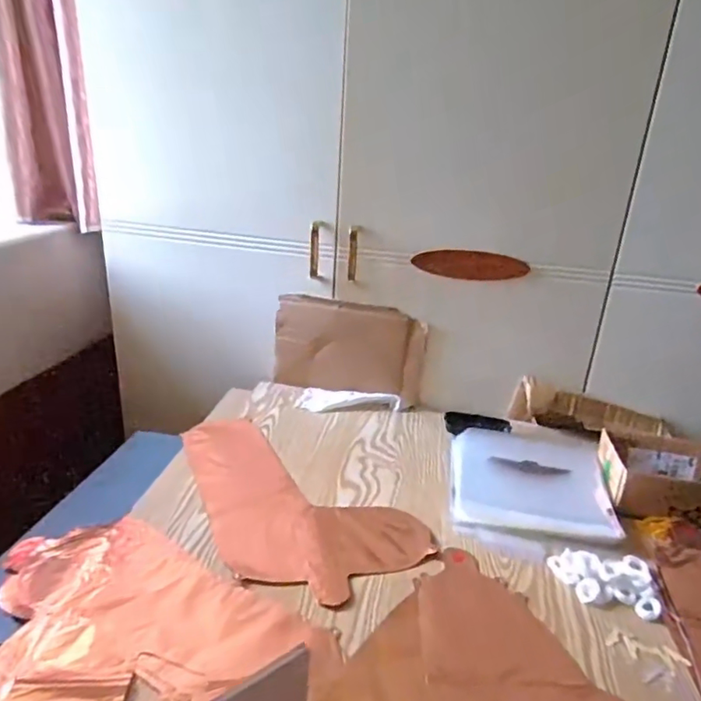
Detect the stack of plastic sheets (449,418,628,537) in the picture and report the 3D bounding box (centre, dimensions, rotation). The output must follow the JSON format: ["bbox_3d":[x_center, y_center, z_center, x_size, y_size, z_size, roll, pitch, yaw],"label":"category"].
[{"bbox_3d":[0.273,0.188,0.851,0.229,0.018,0.266,6,23,7],"label":"stack of plastic sheets"}]

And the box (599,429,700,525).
[{"bbox_3d":[0.492,0.188,0.826,0.217,0.058,0.166,11,24,19],"label":"box"}]

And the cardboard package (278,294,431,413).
[{"bbox_3d":[-0.005,0.003,1.019,0.285,0.183,0.033,6,23,6],"label":"cardboard package"}]

